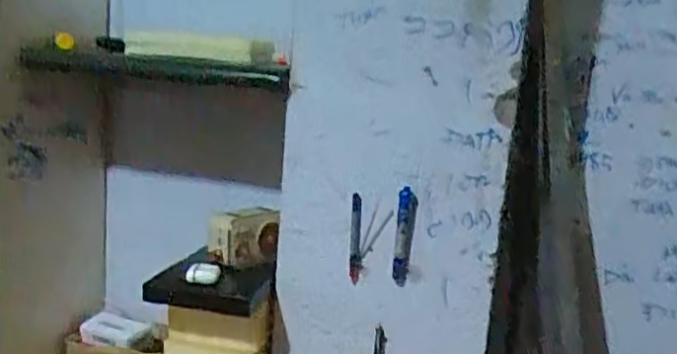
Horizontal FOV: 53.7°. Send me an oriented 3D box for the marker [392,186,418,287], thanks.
[{"bbox_3d":[0.094,0.086,0.966,0.027,0.136,0.017,4,8,6],"label":"marker"}]

